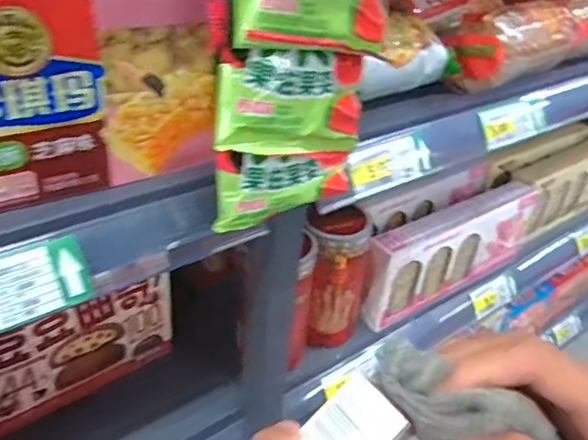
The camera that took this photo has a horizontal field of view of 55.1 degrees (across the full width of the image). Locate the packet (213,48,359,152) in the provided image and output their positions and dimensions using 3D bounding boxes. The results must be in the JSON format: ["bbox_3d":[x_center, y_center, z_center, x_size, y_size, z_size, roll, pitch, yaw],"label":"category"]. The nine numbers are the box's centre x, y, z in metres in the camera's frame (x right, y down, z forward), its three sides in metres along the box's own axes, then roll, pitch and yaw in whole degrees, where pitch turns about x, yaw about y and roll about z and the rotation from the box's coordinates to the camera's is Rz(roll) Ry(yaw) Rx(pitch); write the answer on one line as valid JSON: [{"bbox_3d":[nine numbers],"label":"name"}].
[{"bbox_3d":[0.000,-0.065,0.317,0.096,0.061,0.018,-17,41,-30],"label":"packet"}]

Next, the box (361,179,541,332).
[{"bbox_3d":[0.197,0.033,0.693,0.288,0.117,0.046,-20,42,-33],"label":"box"}]

